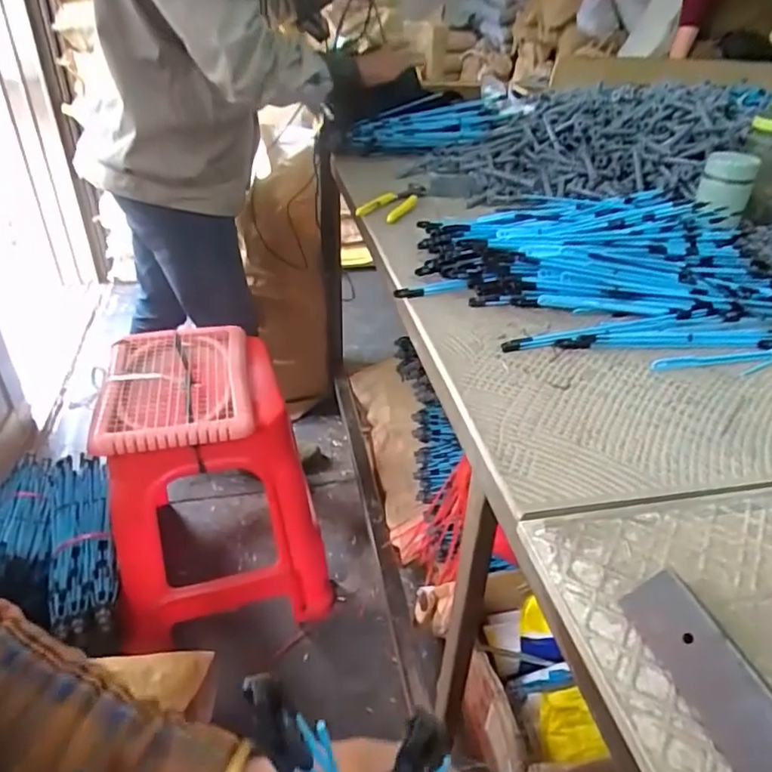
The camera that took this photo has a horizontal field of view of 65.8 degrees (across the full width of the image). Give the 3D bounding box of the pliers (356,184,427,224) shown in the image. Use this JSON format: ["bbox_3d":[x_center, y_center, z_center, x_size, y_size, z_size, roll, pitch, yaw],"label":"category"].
[{"bbox_3d":[0.018,-0.295,0.937,0.062,0.022,0.200,13,36,15],"label":"pliers"}]

